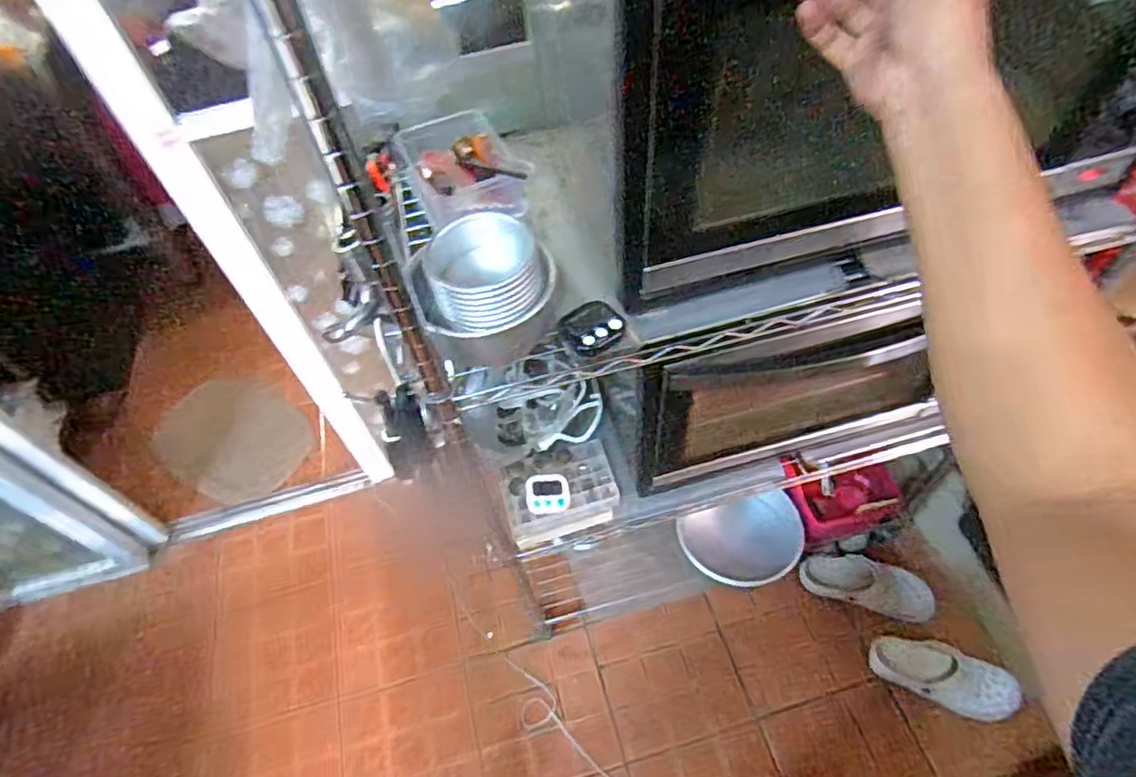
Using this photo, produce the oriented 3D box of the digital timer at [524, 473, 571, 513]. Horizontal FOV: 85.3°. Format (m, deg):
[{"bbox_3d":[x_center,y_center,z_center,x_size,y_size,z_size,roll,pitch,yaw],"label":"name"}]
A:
[{"bbox_3d":[-0.033,0.165,0.960,0.067,0.017,0.061,-11,66,-18],"label":"digital timer"}]

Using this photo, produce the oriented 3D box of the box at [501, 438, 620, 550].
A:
[{"bbox_3d":[-0.017,0.161,1.002,0.181,0.076,0.127,-17,54,-7],"label":"box"}]

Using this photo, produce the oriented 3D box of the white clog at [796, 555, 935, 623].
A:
[{"bbox_3d":[0.700,0.459,1.439,0.292,0.087,0.105,17,57,17],"label":"white clog"}]

